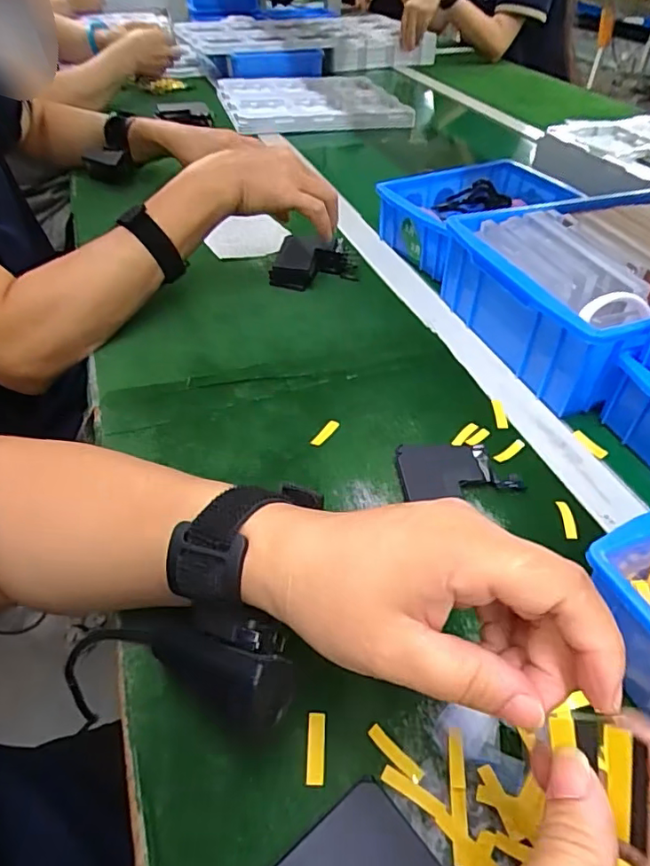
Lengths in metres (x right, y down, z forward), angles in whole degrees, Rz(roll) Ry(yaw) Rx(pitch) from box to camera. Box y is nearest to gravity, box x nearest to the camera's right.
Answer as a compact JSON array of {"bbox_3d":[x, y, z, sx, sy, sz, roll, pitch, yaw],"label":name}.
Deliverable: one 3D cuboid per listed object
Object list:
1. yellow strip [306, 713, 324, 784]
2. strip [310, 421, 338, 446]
[{"bbox_3d":[-0.004,0.145,0.247,0.008,0.004,0.030,2,45,0],"label":"yellow strip"},{"bbox_3d":[0.000,0.000,0.397,0.007,0.004,0.030,24,49,21],"label":"strip"}]

